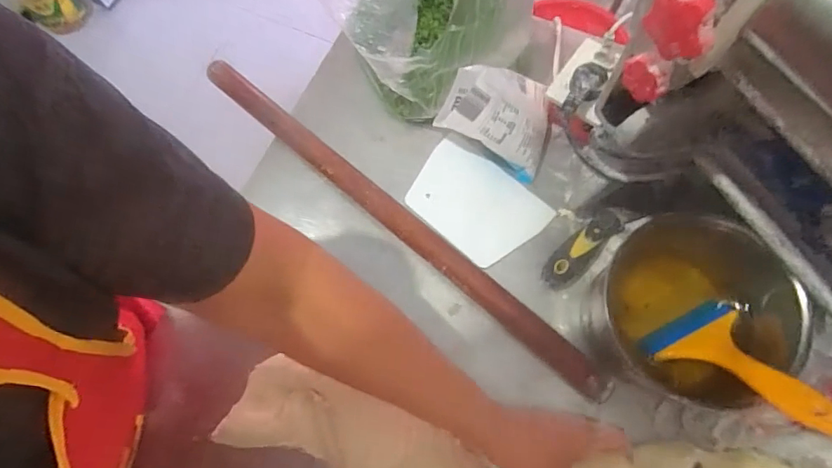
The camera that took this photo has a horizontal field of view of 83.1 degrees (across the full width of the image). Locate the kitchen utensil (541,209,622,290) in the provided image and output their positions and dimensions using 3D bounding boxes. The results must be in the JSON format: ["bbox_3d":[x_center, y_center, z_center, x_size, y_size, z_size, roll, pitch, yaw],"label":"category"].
[{"bbox_3d":[0.175,0.016,0.492,0.105,0.028,0.035,-41,76,-10],"label":"kitchen utensil"}]

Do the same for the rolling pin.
[{"bbox_3d":[-0.029,-0.023,0.512,0.549,0.034,0.031,40,78,13],"label":"rolling pin"}]

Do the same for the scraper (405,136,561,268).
[{"bbox_3d":[0.066,-0.036,0.529,0.145,0.005,0.105,42,78,15],"label":"scraper"}]

